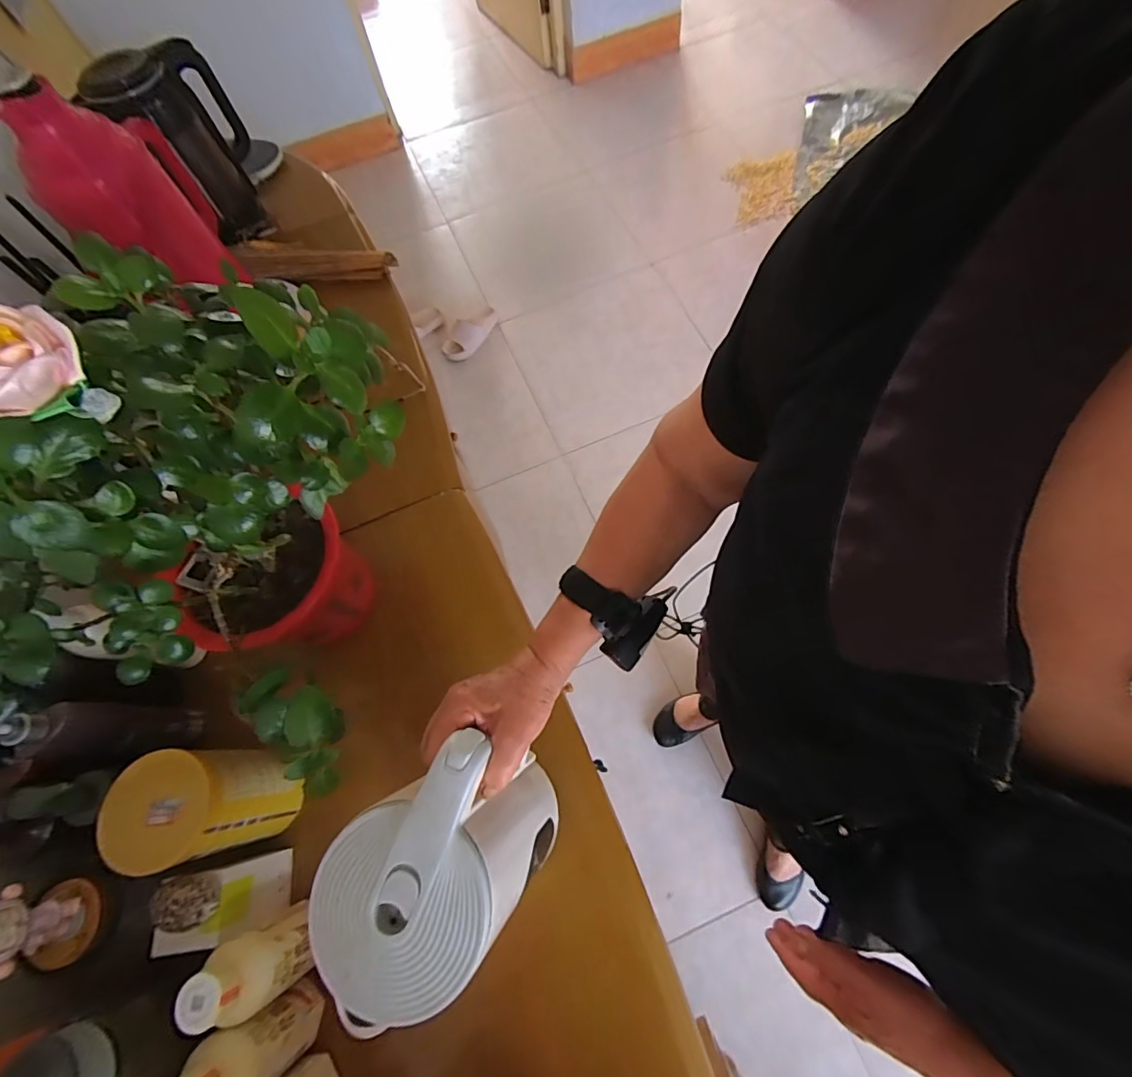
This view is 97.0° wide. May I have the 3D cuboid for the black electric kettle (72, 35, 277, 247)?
[{"bbox_3d":[-0.649,-0.704,0.900,0.137,0.244,0.213,32,73,16],"label":"black electric kettle"}]

